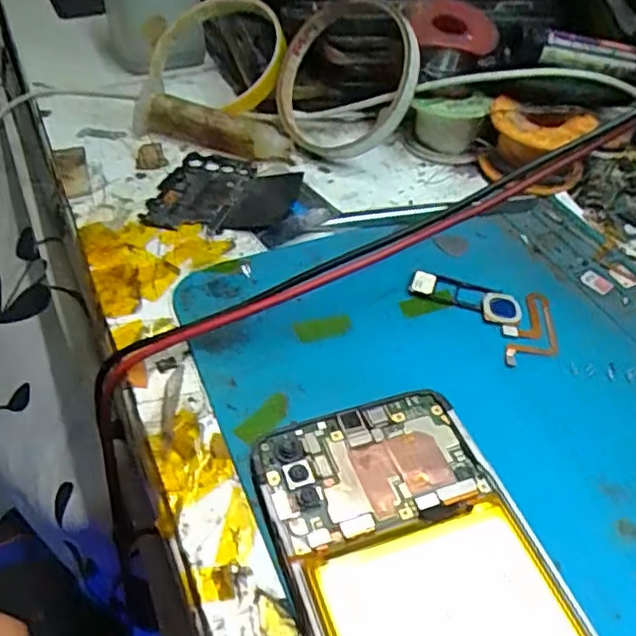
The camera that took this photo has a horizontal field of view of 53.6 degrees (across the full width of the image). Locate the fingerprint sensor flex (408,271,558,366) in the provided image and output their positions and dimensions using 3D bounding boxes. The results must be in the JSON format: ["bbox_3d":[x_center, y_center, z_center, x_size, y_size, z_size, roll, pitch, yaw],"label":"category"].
[{"bbox_3d":[0.067,-0.001,0.258,0.058,0.005,0.041,8,47,5],"label":"fingerprint sensor flex"}]

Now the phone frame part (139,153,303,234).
[{"bbox_3d":[-0.046,-0.062,0.315,0.068,0.006,0.061,14,48,11],"label":"phone frame part"}]

